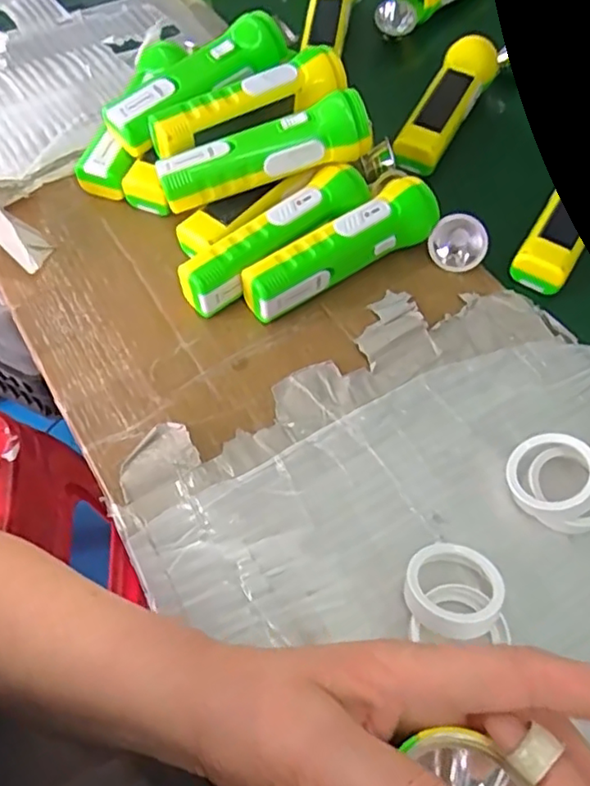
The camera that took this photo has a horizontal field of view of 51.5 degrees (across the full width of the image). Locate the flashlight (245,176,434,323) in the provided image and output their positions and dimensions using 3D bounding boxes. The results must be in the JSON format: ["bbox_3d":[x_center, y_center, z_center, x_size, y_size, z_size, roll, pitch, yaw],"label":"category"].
[{"bbox_3d":[0.032,-0.105,0.445,0.150,0.040,0.035,-25,63,-17],"label":"flashlight"}]

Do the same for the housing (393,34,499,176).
[{"bbox_3d":[0.130,-0.245,0.535,0.041,0.045,0.137,28,75,15],"label":"housing"}]

